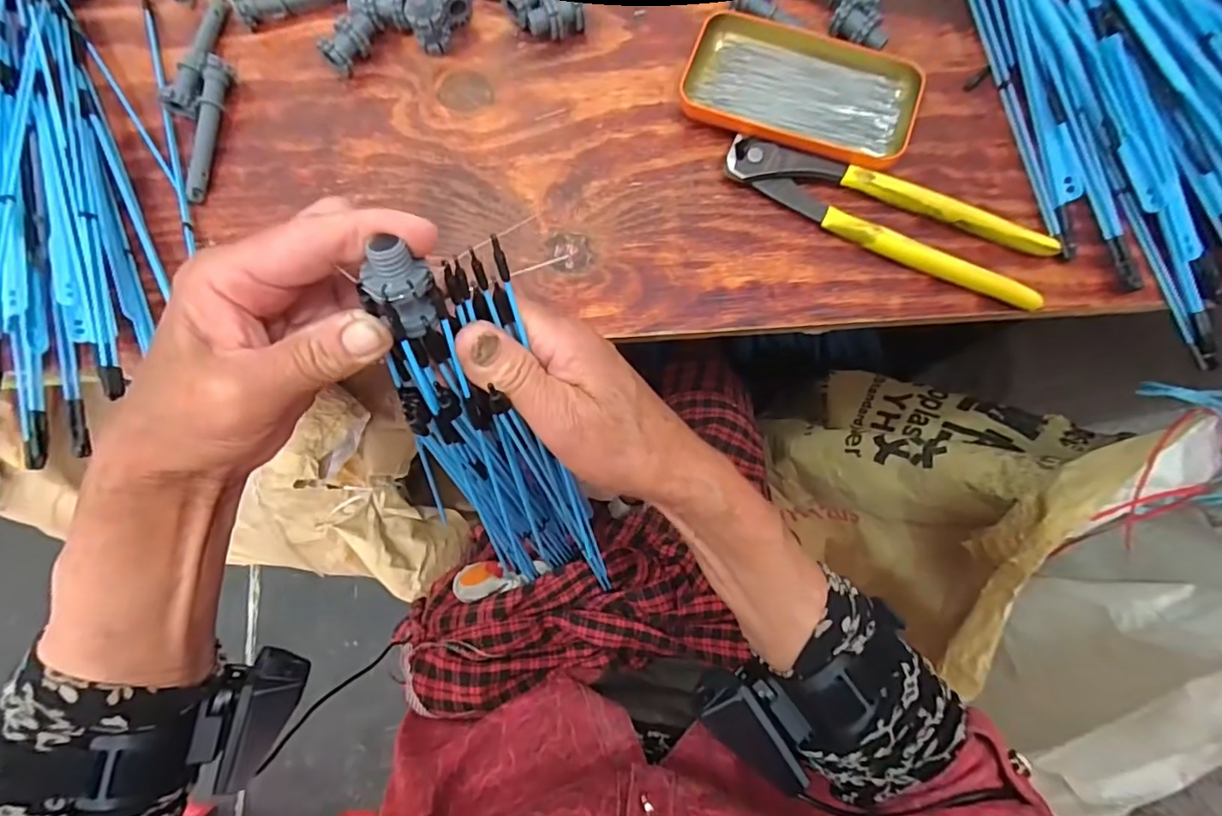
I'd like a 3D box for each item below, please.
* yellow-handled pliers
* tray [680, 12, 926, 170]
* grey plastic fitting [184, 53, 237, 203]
[{"bbox_3d":[0.167,-0.119,0.332,0.200,0.020,0.046,22,80,6],"label":"yellow-handled pliers"},{"bbox_3d":[0.120,-0.204,0.339,0.141,0.018,0.088,18,79,5],"label":"tray"},{"bbox_3d":[-0.266,-0.183,0.354,0.013,0.014,0.098,5,79,2],"label":"grey plastic fitting"}]

